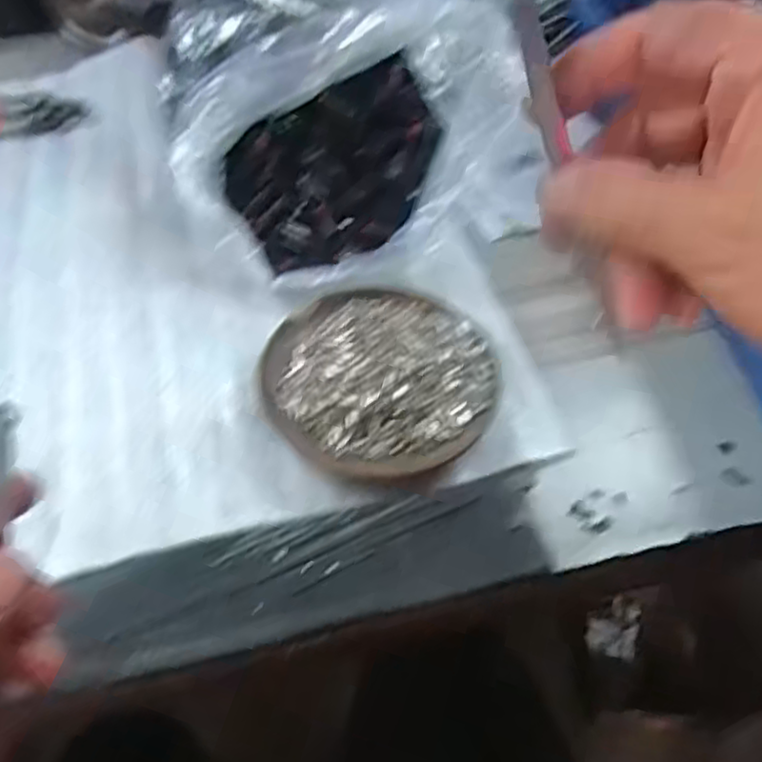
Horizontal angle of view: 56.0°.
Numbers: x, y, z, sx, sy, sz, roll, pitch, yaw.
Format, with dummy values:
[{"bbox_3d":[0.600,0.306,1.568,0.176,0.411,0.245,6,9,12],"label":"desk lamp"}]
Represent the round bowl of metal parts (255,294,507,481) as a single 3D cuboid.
[{"bbox_3d":[0.000,-0.005,0.353,0.108,0.028,0.108,0,52,-1],"label":"round bowl of metal parts"}]

